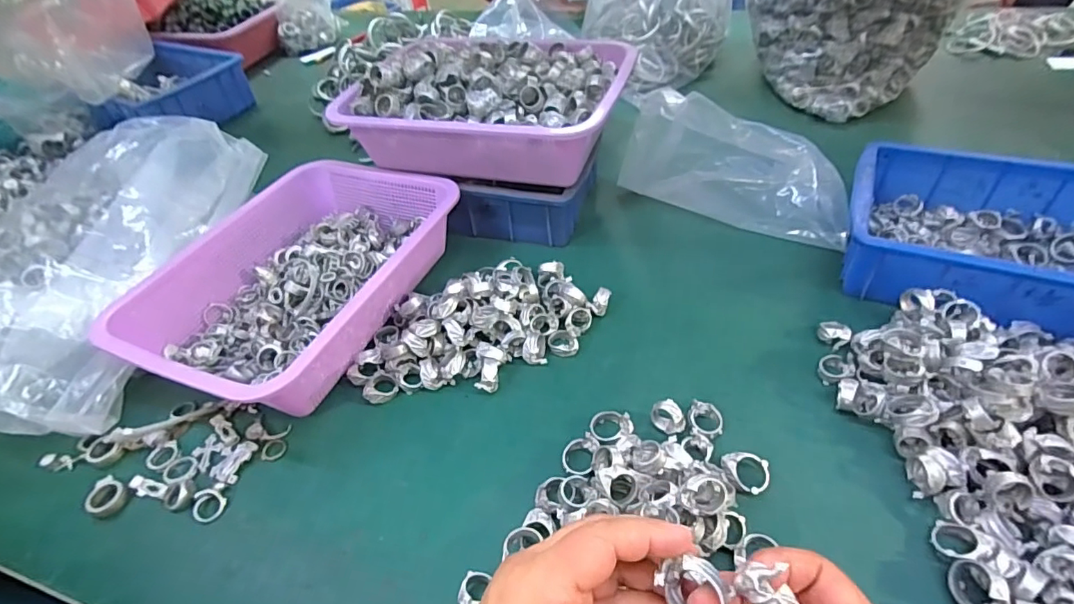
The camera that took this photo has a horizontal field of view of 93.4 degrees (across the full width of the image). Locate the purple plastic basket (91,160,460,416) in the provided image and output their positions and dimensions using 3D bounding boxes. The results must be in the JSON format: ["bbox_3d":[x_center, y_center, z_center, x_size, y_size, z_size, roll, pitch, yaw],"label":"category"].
[{"bbox_3d":[-0.231,-0.027,0.509,0.219,0.074,0.299,13,48,19],"label":"purple plastic basket"}]

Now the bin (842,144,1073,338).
[{"bbox_3d":[0.423,-0.056,0.457,0.236,0.074,0.172,19,51,24],"label":"bin"}]

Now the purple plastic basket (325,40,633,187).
[{"bbox_3d":[-0.056,-0.225,0.568,0.307,0.096,0.212,4,46,12],"label":"purple plastic basket"}]

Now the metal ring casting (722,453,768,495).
[{"bbox_3d":[0.148,0.121,0.360,0.033,0.011,0.025,4,46,12],"label":"metal ring casting"}]

